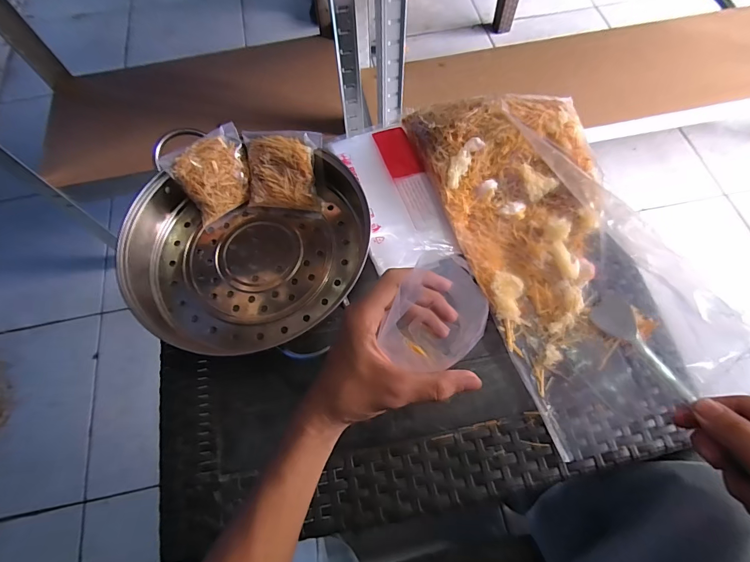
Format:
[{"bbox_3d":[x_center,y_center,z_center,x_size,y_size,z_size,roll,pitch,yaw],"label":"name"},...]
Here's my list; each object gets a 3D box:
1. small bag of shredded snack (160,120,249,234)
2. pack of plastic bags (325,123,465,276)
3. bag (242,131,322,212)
[{"bbox_3d":[-0.193,-0.129,0.463,0.090,0.032,0.098,-33,109,-13],"label":"small bag of shredded snack"},{"bbox_3d":[0.021,-0.111,0.466,0.103,0.019,0.204,-18,67,-7],"label":"pack of plastic bags"},{"bbox_3d":[-0.111,-0.133,0.462,0.090,0.023,0.090,3,108,-3],"label":"bag"}]

